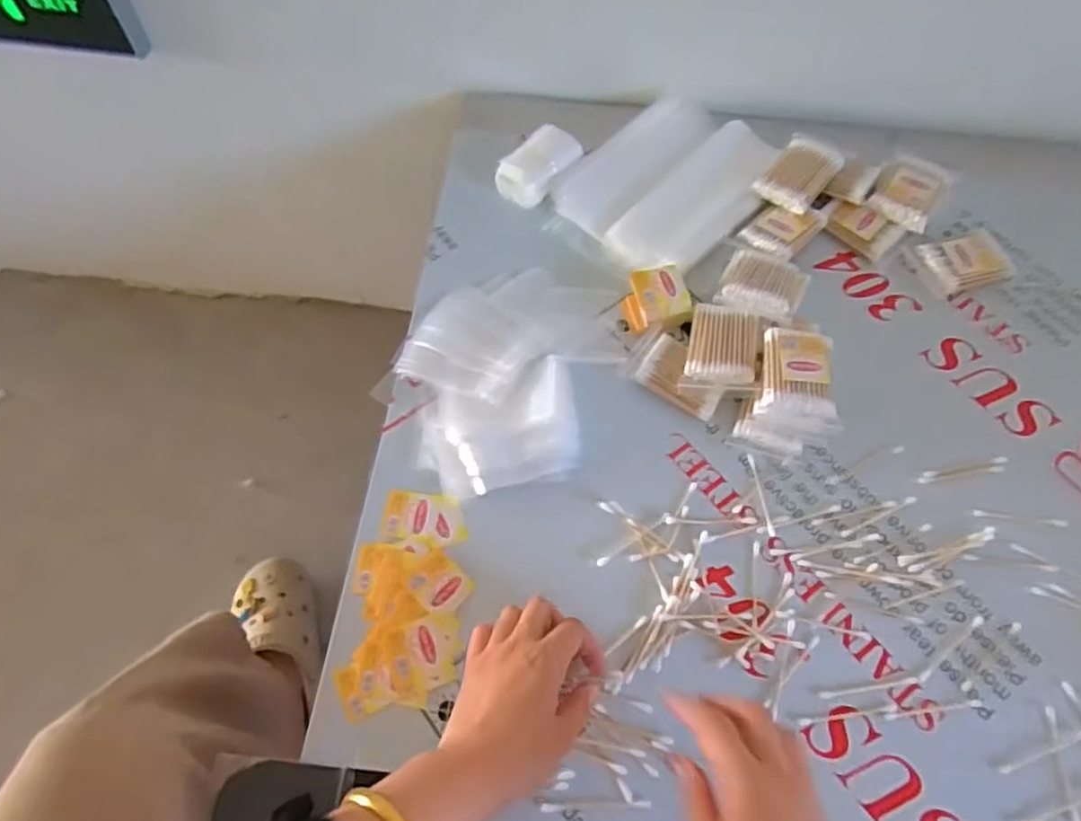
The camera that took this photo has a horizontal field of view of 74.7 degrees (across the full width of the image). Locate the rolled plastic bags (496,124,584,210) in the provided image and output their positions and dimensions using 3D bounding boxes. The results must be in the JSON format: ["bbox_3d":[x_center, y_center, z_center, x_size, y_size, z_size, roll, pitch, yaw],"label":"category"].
[{"bbox_3d":[-0.004,-0.247,0.713,0.060,0.039,0.079,32,68,15],"label":"rolled plastic bags"}]

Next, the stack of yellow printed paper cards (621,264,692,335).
[{"bbox_3d":[0.105,-0.102,0.638,0.054,0.035,0.048,-8,64,-4],"label":"stack of yellow printed paper cards"}]

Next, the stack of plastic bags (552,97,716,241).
[{"bbox_3d":[0.092,-0.253,0.714,0.076,0.016,0.188,39,70,18],"label":"stack of plastic bags"}]

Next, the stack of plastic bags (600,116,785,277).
[{"bbox_3d":[0.153,-0.202,0.686,0.203,0.014,0.090,-42,70,-18],"label":"stack of plastic bags"}]

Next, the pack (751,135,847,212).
[{"bbox_3d":[0.253,-0.234,0.691,0.056,0.030,0.075,38,70,17],"label":"pack"}]

